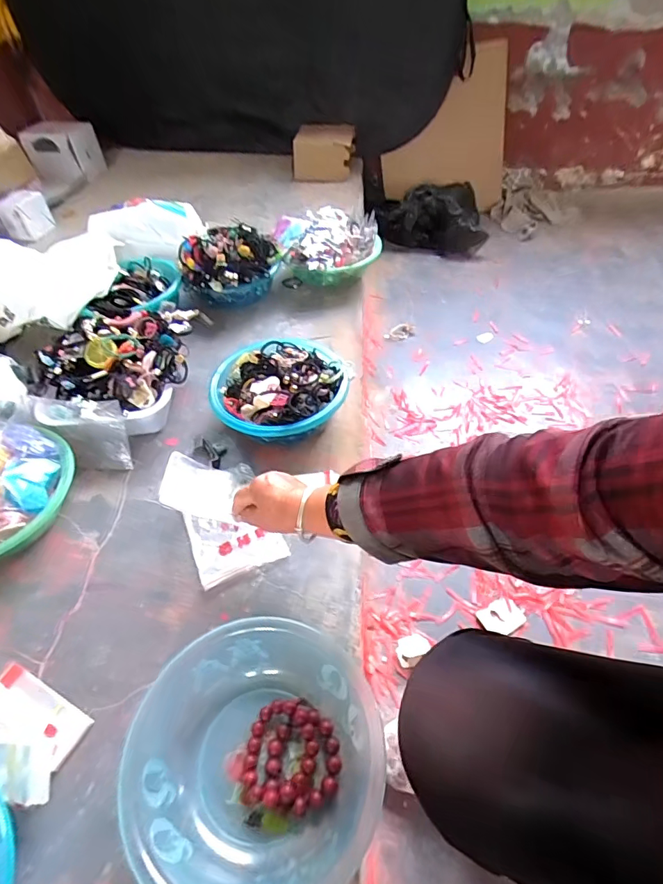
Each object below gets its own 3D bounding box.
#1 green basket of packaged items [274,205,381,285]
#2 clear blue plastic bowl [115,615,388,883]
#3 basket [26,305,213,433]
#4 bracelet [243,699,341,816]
[{"bbox_3d":[-0.009,-0.444,1.074,0.243,0.121,0.191,-9,49,-5],"label":"green basket of packaged items"},{"bbox_3d":[-0.062,0.307,0.447,0.212,0.069,0.230,-1,48,1],"label":"clear blue plastic bowl"},{"bbox_3d":[-0.369,-0.130,0.803,0.237,0.132,0.284,7,50,9],"label":"basket"},{"bbox_3d":[-0.040,0.318,0.466,0.094,0.028,0.088,8,49,8],"label":"bracelet"}]

